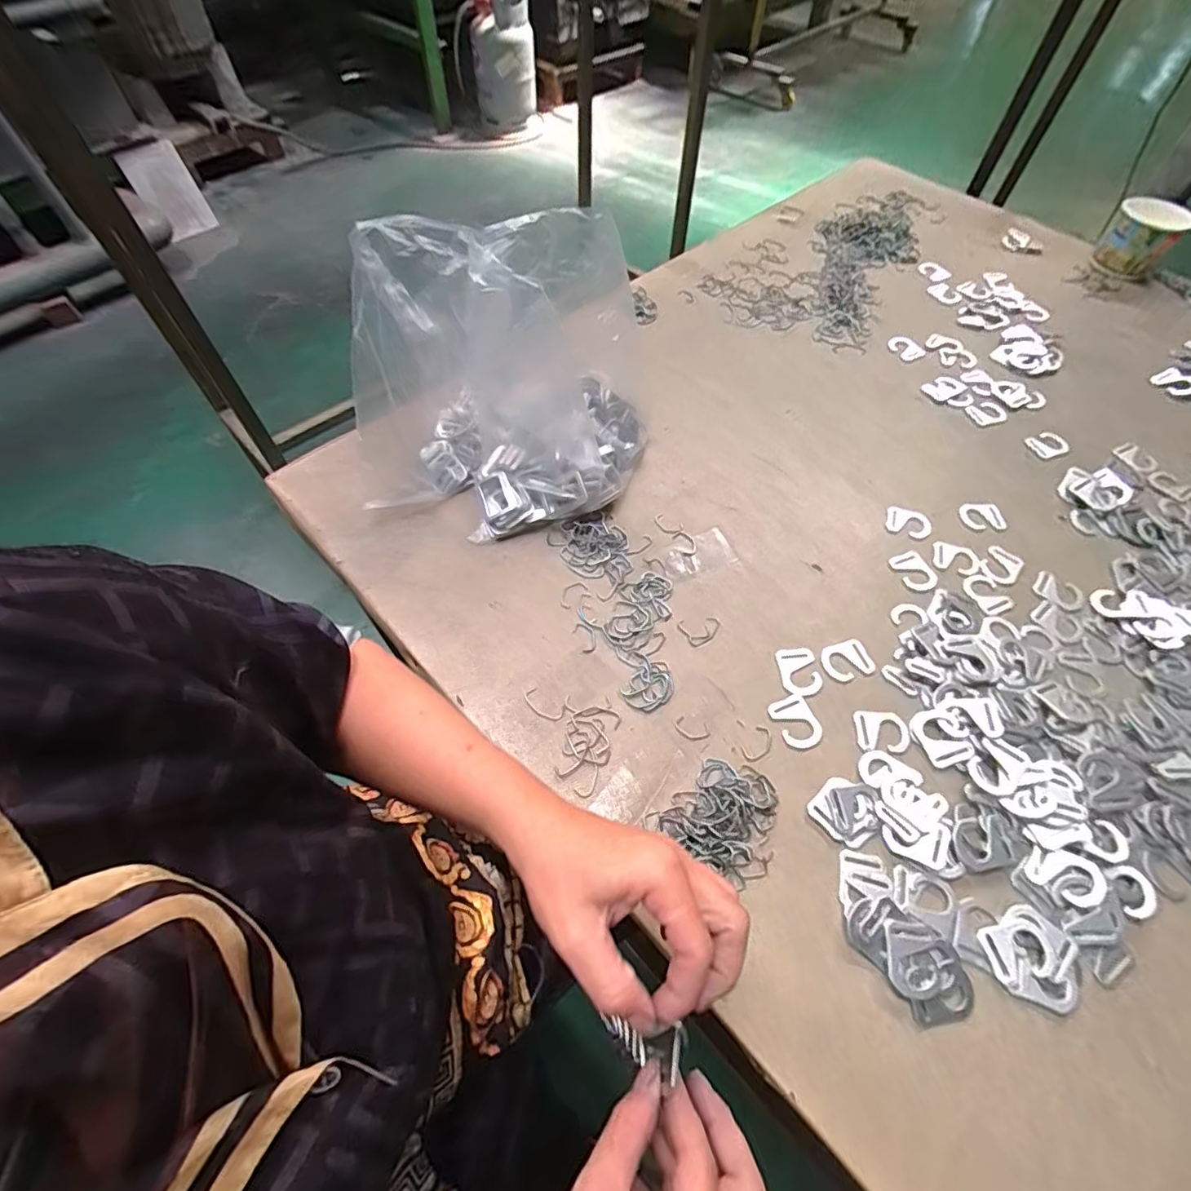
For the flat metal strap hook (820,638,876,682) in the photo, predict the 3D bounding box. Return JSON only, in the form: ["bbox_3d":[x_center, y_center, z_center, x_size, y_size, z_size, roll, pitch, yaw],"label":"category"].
[{"bbox_3d":[0.227,0.059,0.507,0.043,0.004,0.034,-16,60,-12],"label":"flat metal strap hook"}]

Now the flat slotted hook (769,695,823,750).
[{"bbox_3d":[0.171,0.107,0.474,0.035,0.004,0.043,-18,60,-13],"label":"flat slotted hook"}]

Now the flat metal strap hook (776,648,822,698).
[{"bbox_3d":[0.183,0.068,0.500,0.034,0.004,0.045,-3,58,-4],"label":"flat metal strap hook"}]

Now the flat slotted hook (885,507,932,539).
[{"bbox_3d":[0.332,-0.078,0.591,0.044,0.004,0.035,19,59,10],"label":"flat slotted hook"}]

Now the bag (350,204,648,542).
[{"bbox_3d":[-0.080,-0.200,0.529,0.262,0.218,0.177,-13,59,-10],"label":"bag"}]

